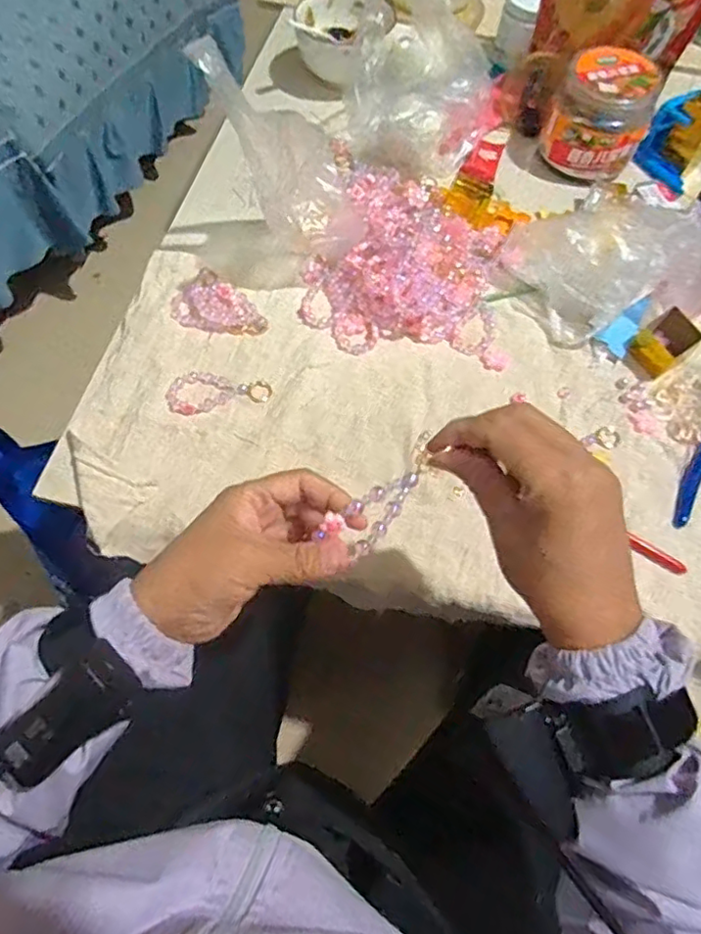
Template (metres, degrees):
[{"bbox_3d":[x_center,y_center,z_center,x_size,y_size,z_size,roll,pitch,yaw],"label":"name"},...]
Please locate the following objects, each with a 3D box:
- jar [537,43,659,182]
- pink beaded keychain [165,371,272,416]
[{"bbox_3d":[0.281,-0.397,0.667,0.106,0.093,0.087,22,65,9],"label":"jar"},{"bbox_3d":[-0.125,-0.073,0.554,0.095,0.004,0.045,-11,64,-7],"label":"pink beaded keychain"}]

